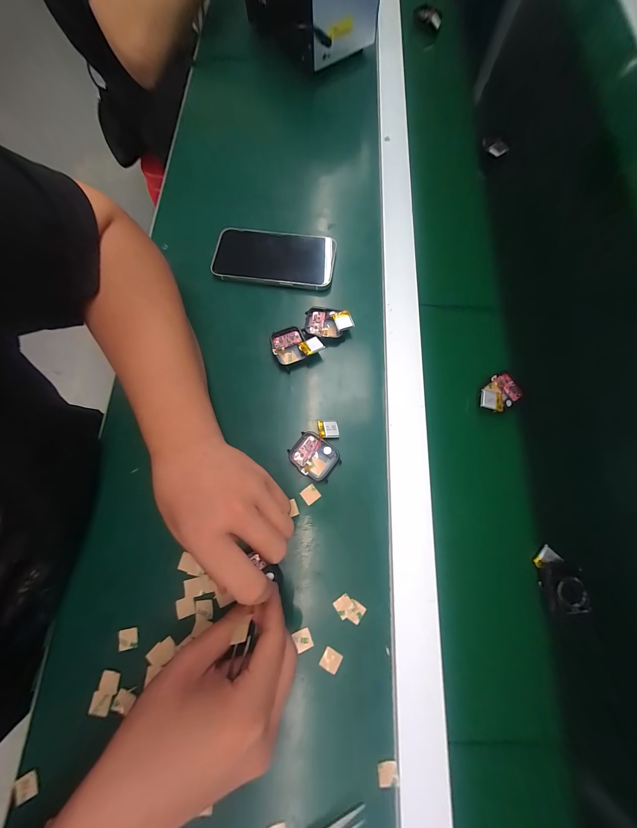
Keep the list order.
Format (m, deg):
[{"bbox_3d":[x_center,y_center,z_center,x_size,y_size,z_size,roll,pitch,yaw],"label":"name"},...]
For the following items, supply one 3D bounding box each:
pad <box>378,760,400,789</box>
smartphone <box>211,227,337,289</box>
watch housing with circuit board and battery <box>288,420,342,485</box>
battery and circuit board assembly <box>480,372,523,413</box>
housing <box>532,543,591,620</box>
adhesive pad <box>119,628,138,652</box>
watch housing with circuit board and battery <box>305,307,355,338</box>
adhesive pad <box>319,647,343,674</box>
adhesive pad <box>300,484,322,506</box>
[{"bbox_3d":[0.054,0.282,0.210,0.016,0.004,0.014,-12,57,11],"label":"pad"},{"bbox_3d":[-0.053,-0.193,0.326,0.144,0.013,0.074,7,76,7],"label":"smartphone"},{"bbox_3d":[0.002,0.035,0.268,0.047,0.012,0.057,38,77,8],"label":"watch housing with circuit board and battery"},{"bbox_3d":[0.191,-0.021,0.282,0.054,0.013,0.034,-36,79,-10],"label":"battery and circuit board assembly"},{"bbox_3d":[0.221,0.151,0.243,0.038,0.011,0.053,-6,75,-4],"label":"housing"},{"bbox_3d":[-0.166,0.196,0.233,0.015,0.004,0.015,-10,76,-5],"label":"adhesive pad"},{"bbox_3d":[0.012,-0.102,0.299,0.051,0.016,0.039,6,75,0],"label":"watch housing with circuit board and battery"},{"bbox_3d":[0.011,0.209,0.228,0.015,0.004,0.015,25,73,16],"label":"adhesive pad"},{"bbox_3d":[-0.008,0.078,0.261,0.016,0.005,0.015,-37,79,-11],"label":"adhesive pad"}]

